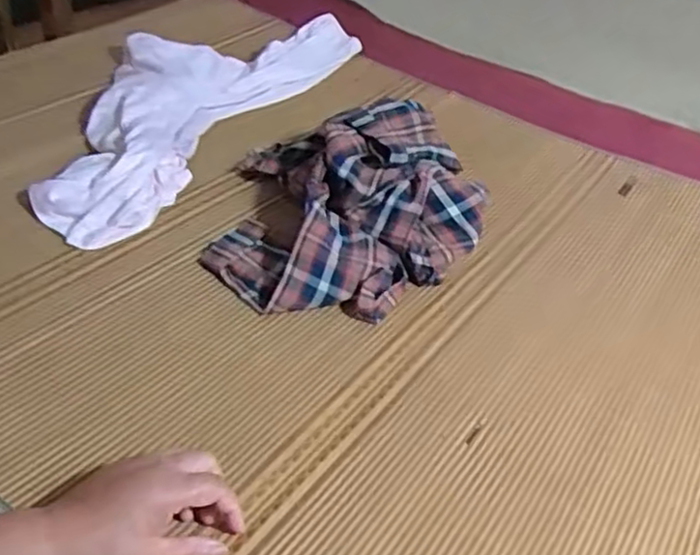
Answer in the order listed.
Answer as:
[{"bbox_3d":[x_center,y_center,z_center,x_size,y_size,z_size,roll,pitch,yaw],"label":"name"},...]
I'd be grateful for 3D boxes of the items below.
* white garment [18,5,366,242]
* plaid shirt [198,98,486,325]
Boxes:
[{"bbox_3d":[-0.245,-0.270,1.069,0.281,0.063,0.704,18,39,13],"label":"white garment"},{"bbox_3d":[-0.011,-0.098,0.859,0.312,0.119,0.319,0,38,-10],"label":"plaid shirt"}]

